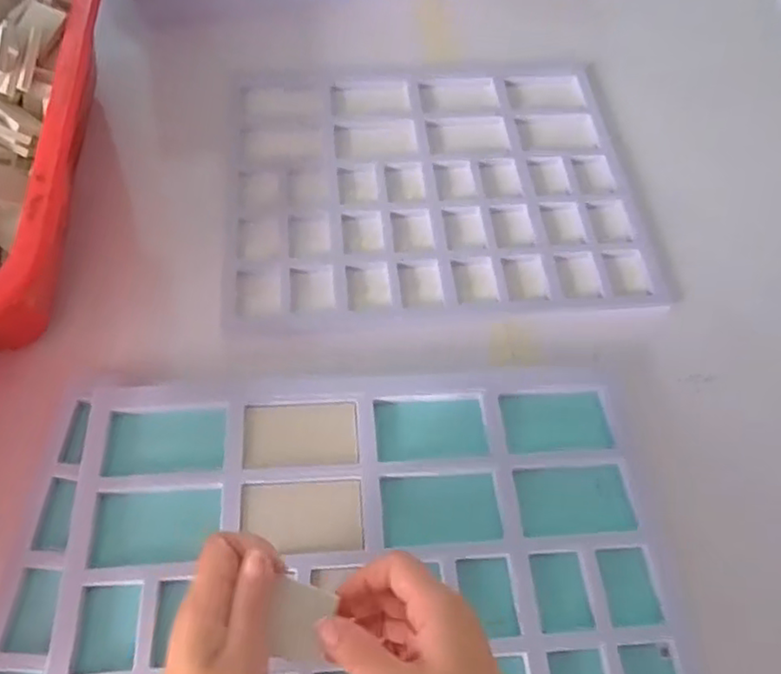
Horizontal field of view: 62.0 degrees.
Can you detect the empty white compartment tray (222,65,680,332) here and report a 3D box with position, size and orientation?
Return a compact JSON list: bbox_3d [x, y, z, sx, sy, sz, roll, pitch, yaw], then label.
[{"bbox_3d":[0.048,-0.163,0.689,0.424,0.015,0.342,-3,61,-5],"label":"empty white compartment tray"}]

